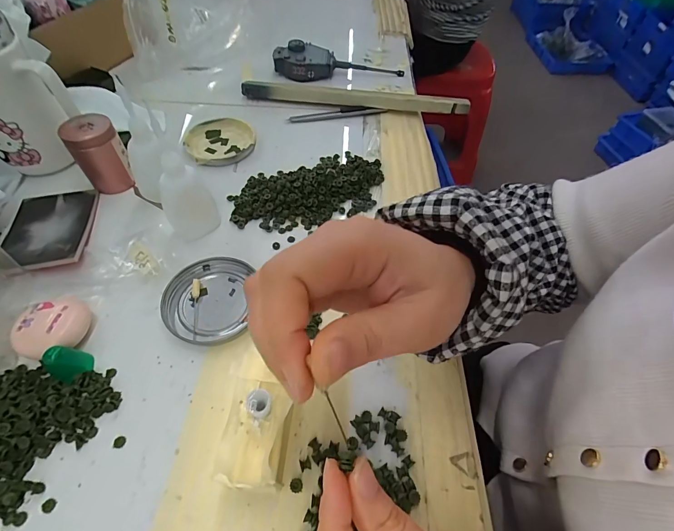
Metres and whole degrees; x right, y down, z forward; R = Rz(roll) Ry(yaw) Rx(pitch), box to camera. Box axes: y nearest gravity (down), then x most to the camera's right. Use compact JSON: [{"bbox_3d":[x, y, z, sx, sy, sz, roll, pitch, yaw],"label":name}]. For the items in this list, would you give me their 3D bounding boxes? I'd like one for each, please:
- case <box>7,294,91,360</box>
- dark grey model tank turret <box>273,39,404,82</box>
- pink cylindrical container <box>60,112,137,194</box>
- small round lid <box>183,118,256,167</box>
[{"bbox_3d":[-0.210,0.046,0.262,0.048,0.018,0.040,-22,58,-18],"label":"case"},{"bbox_3d":[0.003,-0.299,0.517,0.187,0.031,0.056,-2,54,-4],"label":"dark grey model tank turret"},{"bbox_3d":[-0.233,-0.109,0.348,0.043,0.064,0.036,-32,62,-24],"label":"pink cylindrical container"},{"bbox_3d":[-0.138,-0.149,0.417,0.077,0.008,0.083,-11,55,-11],"label":"small round lid"}]

